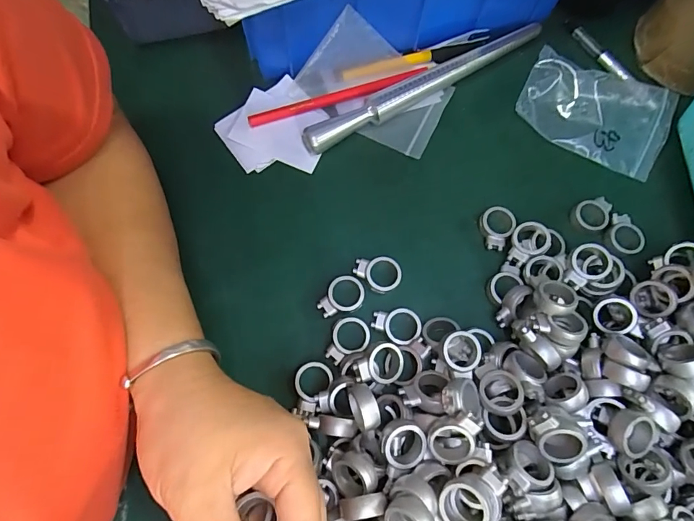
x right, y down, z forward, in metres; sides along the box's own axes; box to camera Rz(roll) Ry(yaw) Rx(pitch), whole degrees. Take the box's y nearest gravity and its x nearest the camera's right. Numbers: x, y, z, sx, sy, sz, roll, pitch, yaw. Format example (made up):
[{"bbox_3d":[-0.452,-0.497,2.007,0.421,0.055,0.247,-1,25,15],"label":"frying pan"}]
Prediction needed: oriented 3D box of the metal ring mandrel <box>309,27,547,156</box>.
[{"bbox_3d":[0.069,-0.146,0.344,0.230,0.024,0.016,-28,74,-11],"label":"metal ring mandrel"}]

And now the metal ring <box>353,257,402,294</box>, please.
[{"bbox_3d":[0.022,0.011,0.300,0.034,0.011,0.025,0,71,-2],"label":"metal ring"}]

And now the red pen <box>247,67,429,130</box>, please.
[{"bbox_3d":[-0.009,-0.135,0.342,0.148,0.013,0.013,-15,72,-7],"label":"red pen"}]

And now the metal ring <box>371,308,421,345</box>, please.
[{"bbox_3d":[0.034,0.045,0.285,0.033,0.010,0.025,13,71,2],"label":"metal ring"}]

